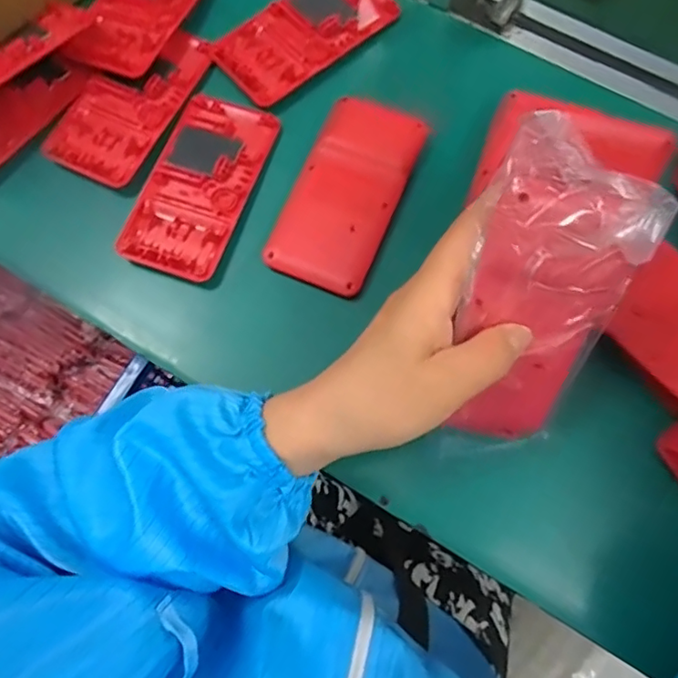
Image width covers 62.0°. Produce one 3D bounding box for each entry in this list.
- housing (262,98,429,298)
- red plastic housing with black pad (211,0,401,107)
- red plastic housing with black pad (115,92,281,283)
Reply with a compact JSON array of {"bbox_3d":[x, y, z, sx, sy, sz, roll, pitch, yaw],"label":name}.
[{"bbox_3d":[0.004,-0.087,0.336,0.059,0.013,0.117,23,75,7],"label":"housing"},{"bbox_3d":[-0.021,-0.204,0.372,0.119,0.009,0.059,-40,77,-10],"label":"red plastic housing with black pad"},{"bbox_3d":[-0.084,-0.095,0.345,0.060,0.012,0.123,20,75,6],"label":"red plastic housing with black pad"}]

